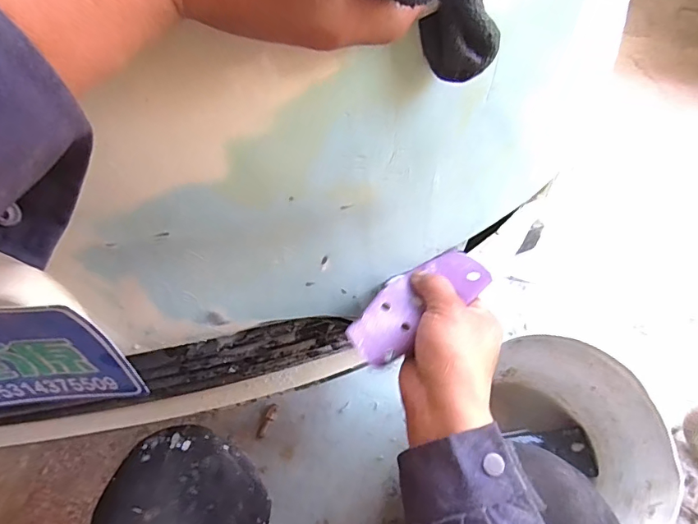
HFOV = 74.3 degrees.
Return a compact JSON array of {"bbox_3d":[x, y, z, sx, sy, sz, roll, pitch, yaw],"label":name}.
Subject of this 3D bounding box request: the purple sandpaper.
[{"bbox_3d":[0.059,0.036,0.409,0.136,0.020,0.059,-34,65,-22],"label":"purple sandpaper"}]

